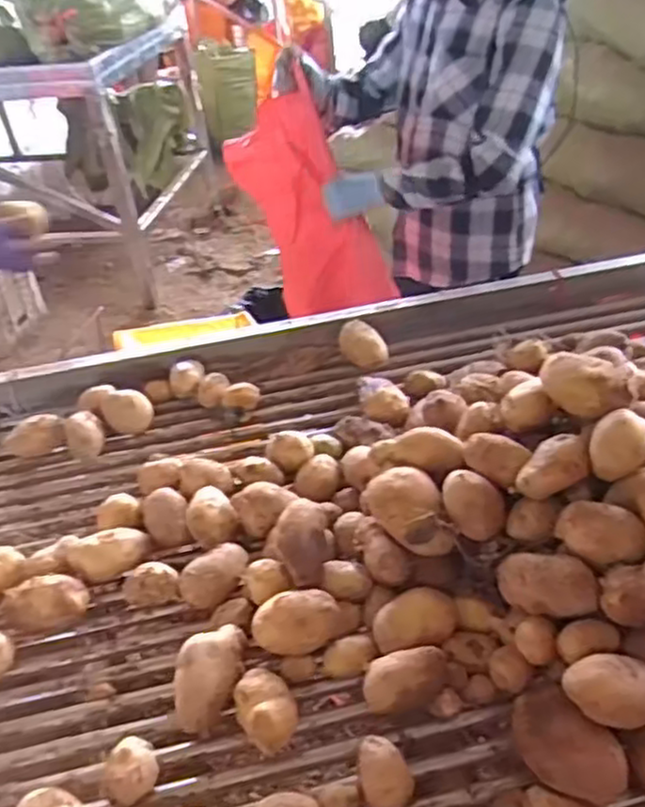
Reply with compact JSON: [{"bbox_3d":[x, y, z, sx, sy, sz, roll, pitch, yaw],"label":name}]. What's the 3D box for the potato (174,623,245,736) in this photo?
[{"bbox_3d":[-0.108,0.267,0.703,0.067,0.050,0.092,-6,38,-5],"label":"potato"}]

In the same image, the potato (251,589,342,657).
[{"bbox_3d":[-0.025,0.221,0.717,0.084,0.052,0.051,-2,38,0],"label":"potato"}]

